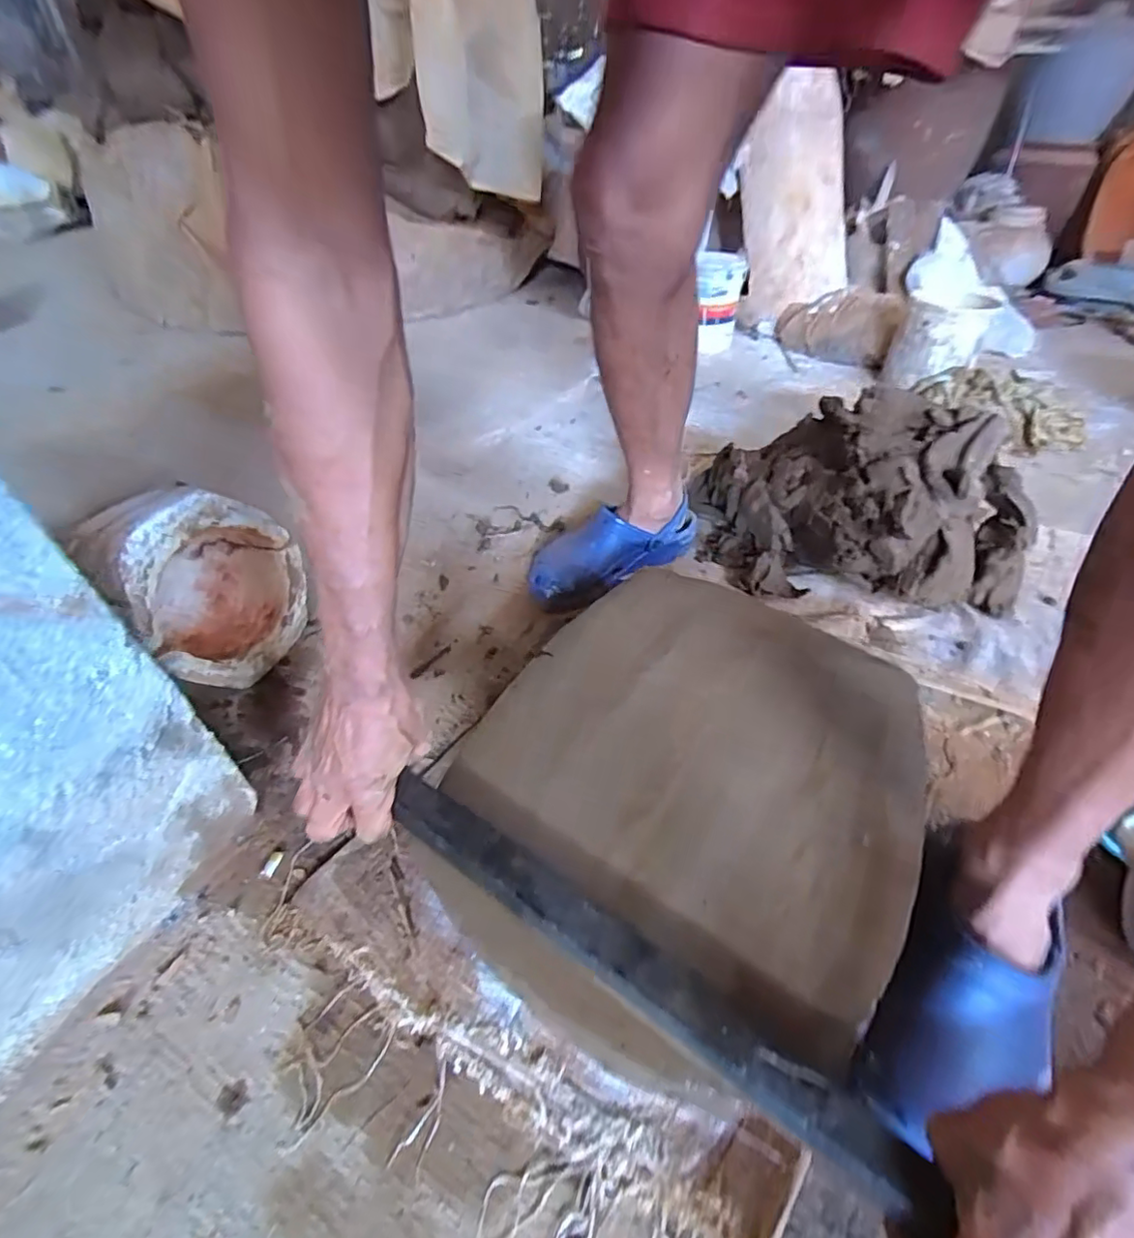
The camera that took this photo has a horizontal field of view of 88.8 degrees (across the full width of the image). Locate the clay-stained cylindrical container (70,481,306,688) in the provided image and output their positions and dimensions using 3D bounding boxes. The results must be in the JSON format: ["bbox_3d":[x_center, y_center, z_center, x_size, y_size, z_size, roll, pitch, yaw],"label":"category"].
[{"bbox_3d":[-0.420,-0.054,0.651,0.172,0.199,0.173,0,44,0],"label":"clay-stained cylindrical container"}]

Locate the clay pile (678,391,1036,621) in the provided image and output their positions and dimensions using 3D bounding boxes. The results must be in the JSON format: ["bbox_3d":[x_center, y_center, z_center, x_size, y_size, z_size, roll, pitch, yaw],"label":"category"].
[{"bbox_3d":[0.403,-0.144,0.759,0.376,0.215,0.182,11,45,12],"label":"clay pile"}]

